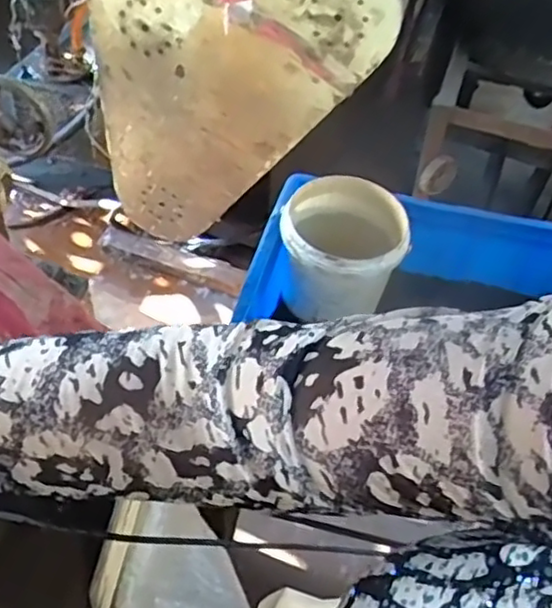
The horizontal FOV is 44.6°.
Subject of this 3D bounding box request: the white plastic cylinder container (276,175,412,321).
[{"bbox_3d":[0.086,-0.071,0.887,0.153,0.130,0.145,3,48,-4],"label":"white plastic cylinder container"}]

